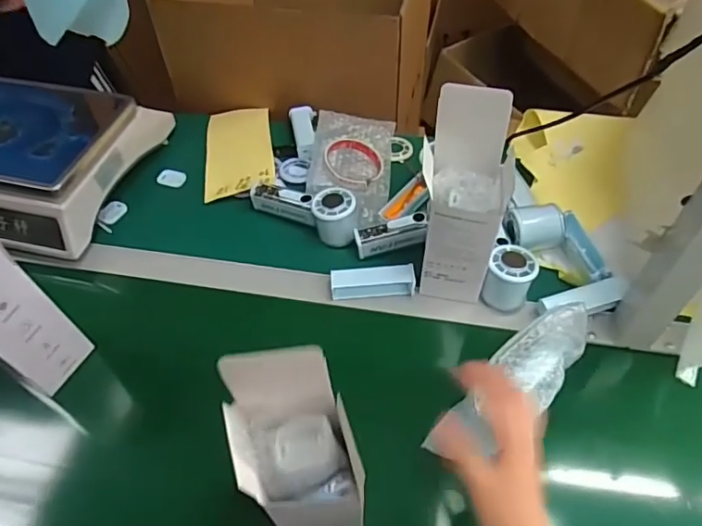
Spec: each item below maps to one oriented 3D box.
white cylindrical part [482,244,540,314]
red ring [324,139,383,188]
[{"bbox_3d":[0.188,0.018,0.627,0.052,0.062,0.056,-1,53,1],"label":"white cylindrical part"},{"bbox_3d":[0.002,-0.144,0.754,0.085,0.012,0.088,37,56,11],"label":"red ring"}]

